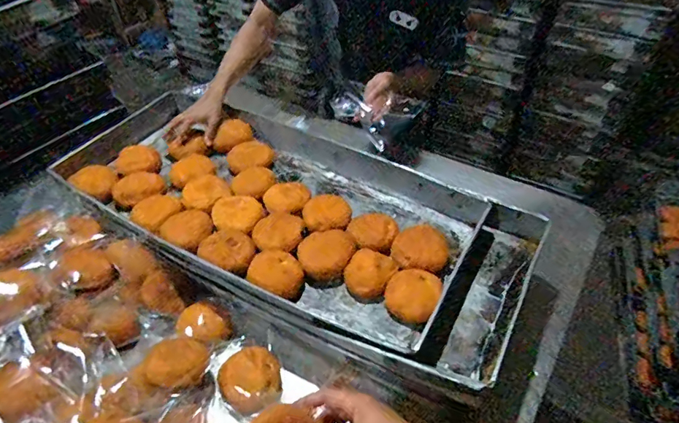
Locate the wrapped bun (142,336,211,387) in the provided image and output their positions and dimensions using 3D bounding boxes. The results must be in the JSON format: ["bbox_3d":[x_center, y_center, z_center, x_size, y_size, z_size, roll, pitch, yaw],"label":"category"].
[{"bbox_3d":[-0.245,0.226,0.662,0.077,0.052,0.081,-1,43,1],"label":"wrapped bun"}]

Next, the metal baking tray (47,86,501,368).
[{"bbox_3d":[-0.143,-0.024,0.867,0.791,0.092,0.383,22,48,24],"label":"metal baking tray"}]

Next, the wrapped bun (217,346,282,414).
[{"bbox_3d":[-0.136,0.263,0.687,0.092,0.045,0.084,-1,43,1],"label":"wrapped bun"}]

